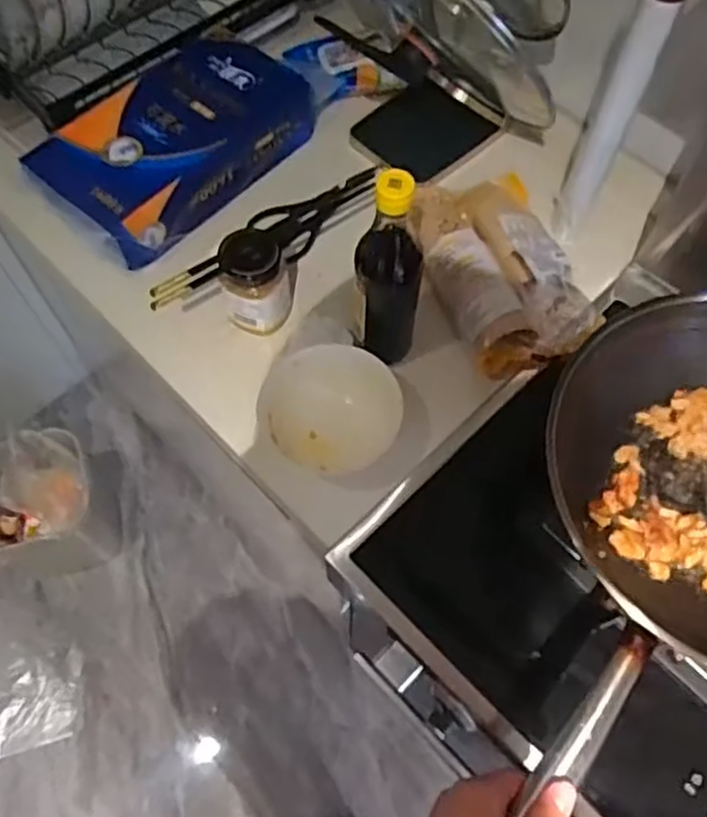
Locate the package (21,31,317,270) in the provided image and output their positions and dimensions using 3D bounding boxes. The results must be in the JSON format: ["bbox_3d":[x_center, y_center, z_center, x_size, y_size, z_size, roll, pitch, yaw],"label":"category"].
[{"bbox_3d":[-0.213,-0.321,0.835,0.175,0.088,0.321,40,70,17],"label":"package"}]

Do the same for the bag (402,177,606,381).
[{"bbox_3d":[0.166,-0.165,0.784,0.154,0.072,0.242,-13,65,-7],"label":"bag"}]

